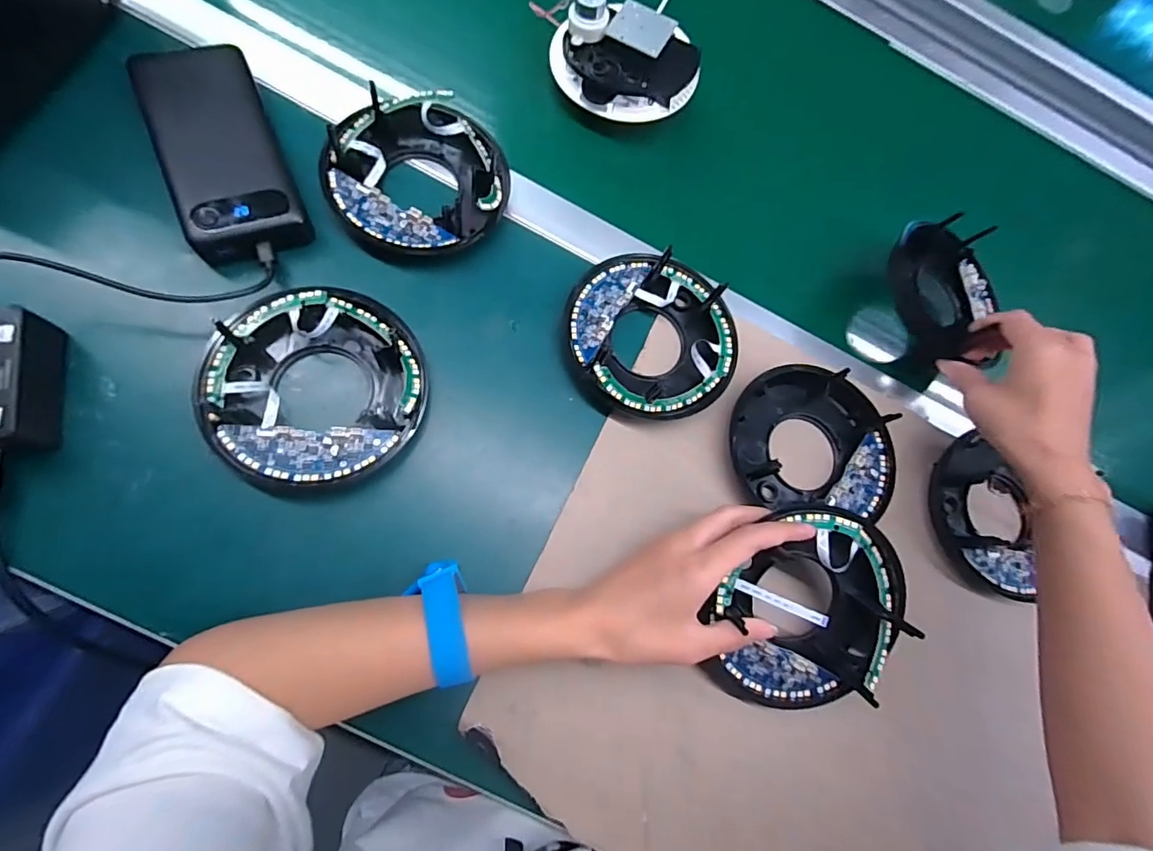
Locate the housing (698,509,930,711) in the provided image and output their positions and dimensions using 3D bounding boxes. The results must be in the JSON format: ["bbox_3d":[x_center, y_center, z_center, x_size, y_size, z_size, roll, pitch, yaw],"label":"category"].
[{"bbox_3d":[0.143,0.119,0.312,0.113,0.031,0.132,38,92,-11],"label":"housing"}]

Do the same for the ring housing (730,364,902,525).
[{"bbox_3d":[0.177,0.016,0.375,0.128,0.038,0.128,10,72,-2],"label":"ring housing"}]

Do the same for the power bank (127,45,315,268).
[{"bbox_3d":[-0.243,-0.188,0.345,0.070,0.034,0.154,-22,82,-8],"label":"power bank"}]

